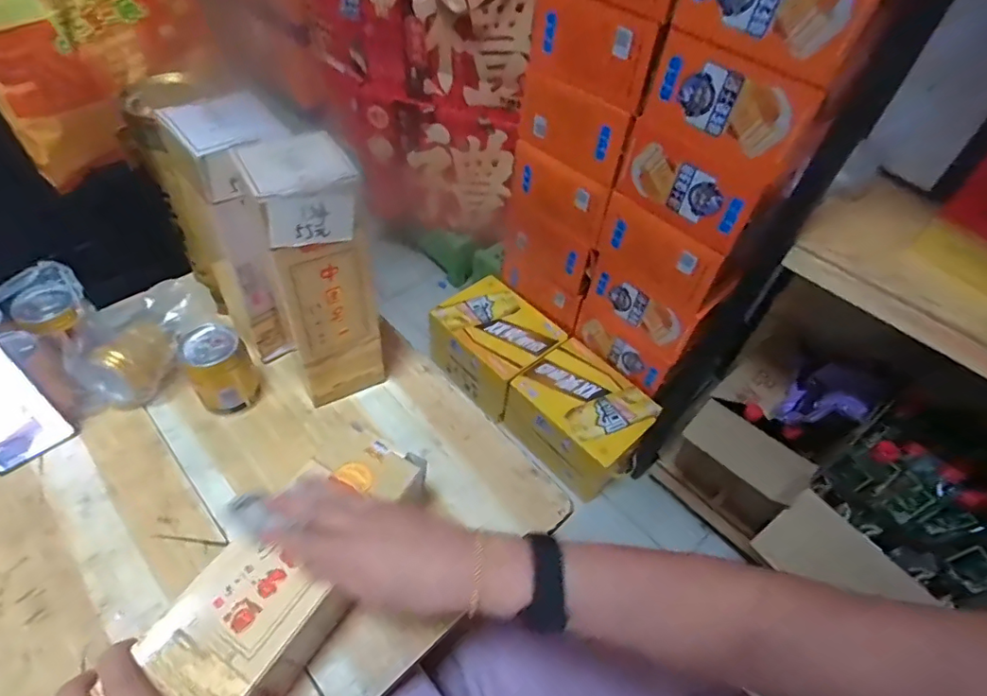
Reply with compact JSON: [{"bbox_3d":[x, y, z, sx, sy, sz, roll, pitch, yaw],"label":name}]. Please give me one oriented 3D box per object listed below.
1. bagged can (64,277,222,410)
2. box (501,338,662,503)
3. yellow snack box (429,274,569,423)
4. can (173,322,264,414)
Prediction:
[{"bbox_3d":[-0.392,0.001,0.596,0.142,0.104,0.091,-31,59,-28],"label":"bagged can"},{"bbox_3d":[0.195,0.157,1.202,0.205,0.184,0.277,-34,61,-29],"label":"box"},{"bbox_3d":[0.000,-0.006,1.319,0.278,0.167,0.214,38,56,24],"label":"yellow snack box"},{"bbox_3d":[-0.300,0.026,0.590,0.062,0.094,0.065,3,50,-3],"label":"can"}]

